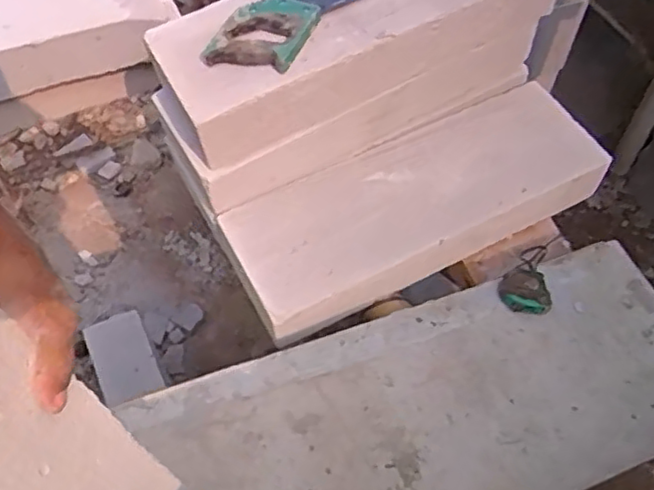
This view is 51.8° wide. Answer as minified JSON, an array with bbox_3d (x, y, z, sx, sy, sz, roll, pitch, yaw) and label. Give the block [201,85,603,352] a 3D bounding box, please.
[{"bbox_3d":[0.131,-0.073,1.021,0.566,0.087,0.203,-22,58,-16],"label":"block"}]

